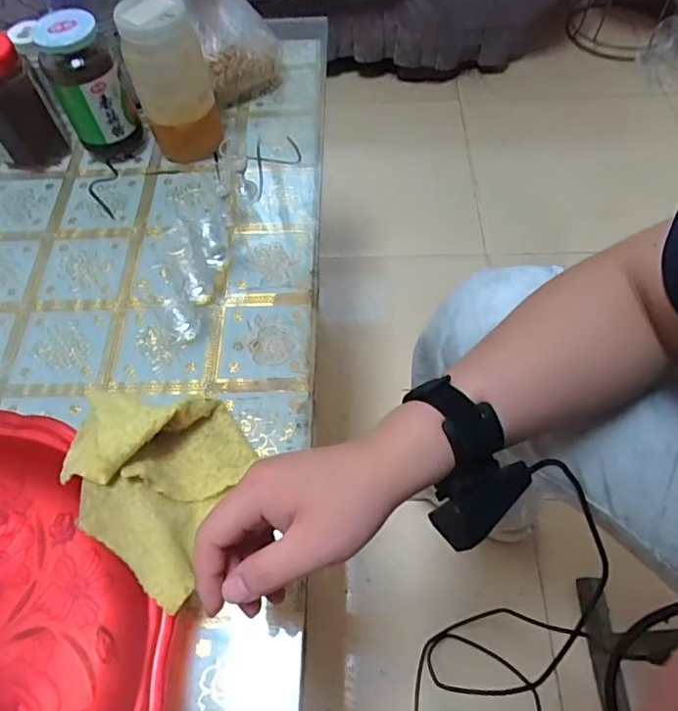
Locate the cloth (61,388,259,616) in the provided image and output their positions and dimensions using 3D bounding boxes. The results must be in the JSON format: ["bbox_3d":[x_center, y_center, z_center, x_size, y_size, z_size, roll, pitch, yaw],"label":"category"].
[{"bbox_3d":[-0.150,0.098,0.434,0.137,0.063,0.148,14,62,12],"label":"cloth"}]

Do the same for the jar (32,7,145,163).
[{"bbox_3d":[-0.284,-0.304,0.633,0.075,0.147,0.077,-2,59,3],"label":"jar"}]

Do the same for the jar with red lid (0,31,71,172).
[{"bbox_3d":[-0.385,-0.296,0.639,0.073,0.143,0.065,-25,61,-10],"label":"jar with red lid"}]

